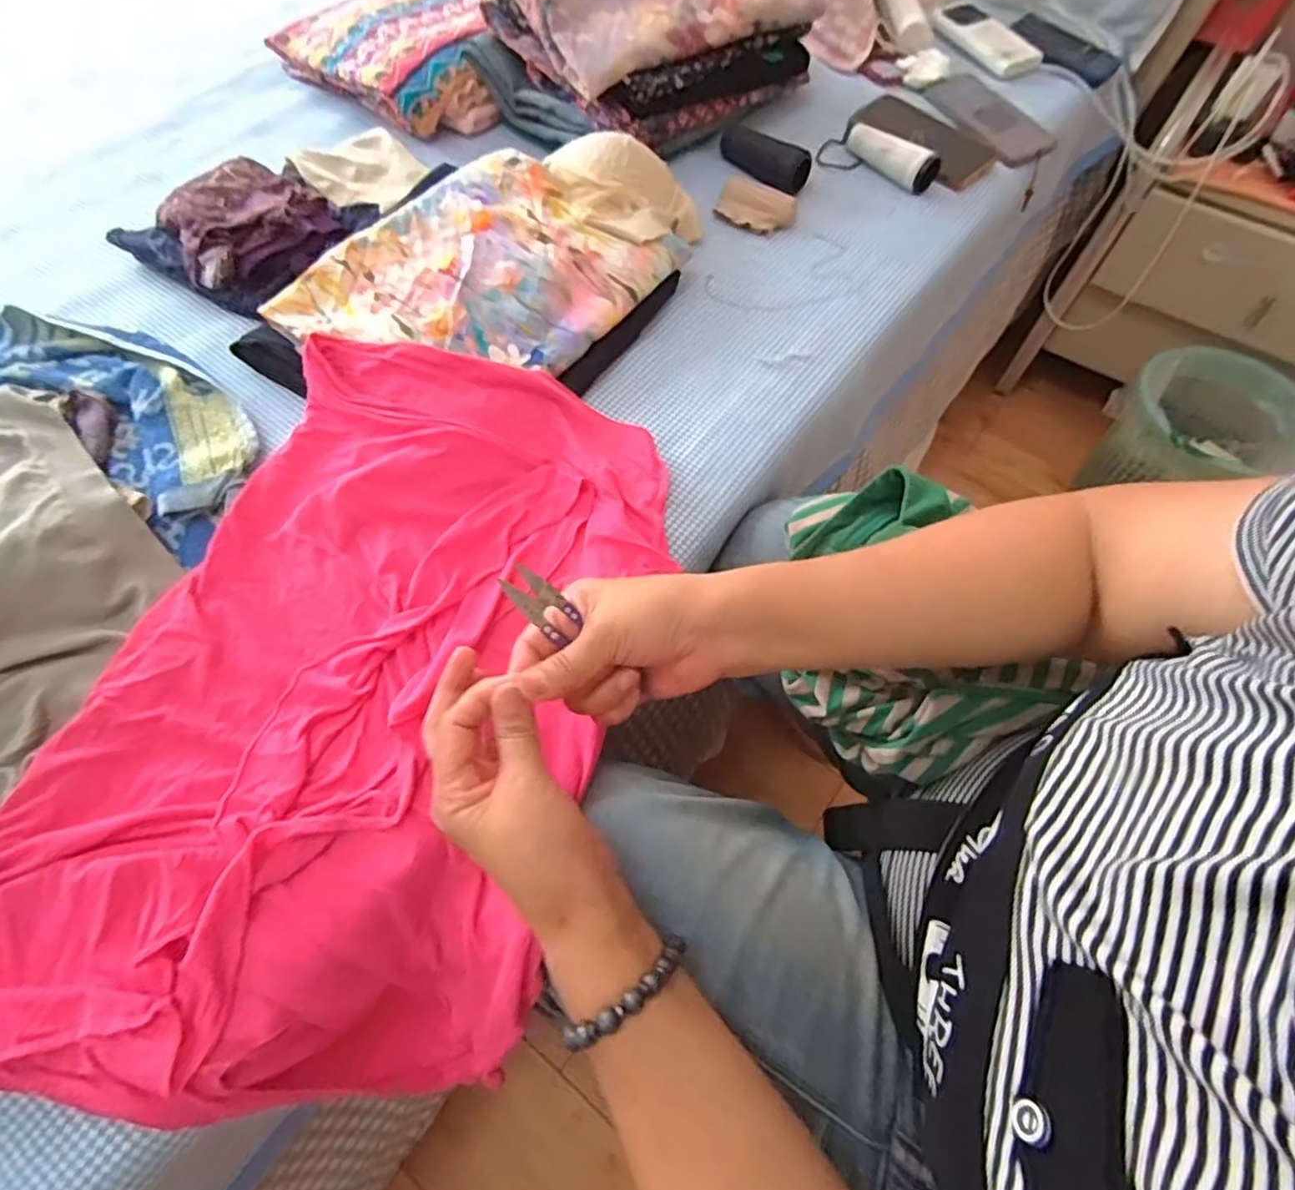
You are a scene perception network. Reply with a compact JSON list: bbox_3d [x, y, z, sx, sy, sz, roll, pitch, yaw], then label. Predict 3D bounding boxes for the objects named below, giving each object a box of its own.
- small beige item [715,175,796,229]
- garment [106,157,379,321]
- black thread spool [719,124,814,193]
[{"bbox_3d":[0.114,-0.405,0.664,0.075,0.022,0.054,27,65,12],"label":"small beige item"},{"bbox_3d":[-0.362,-0.342,0.586,0.169,0.049,0.170,30,65,13],"label":"garment"},{"bbox_3d":[0.125,-0.480,0.697,0.107,0.036,0.033,35,67,15],"label":"black thread spool"}]

